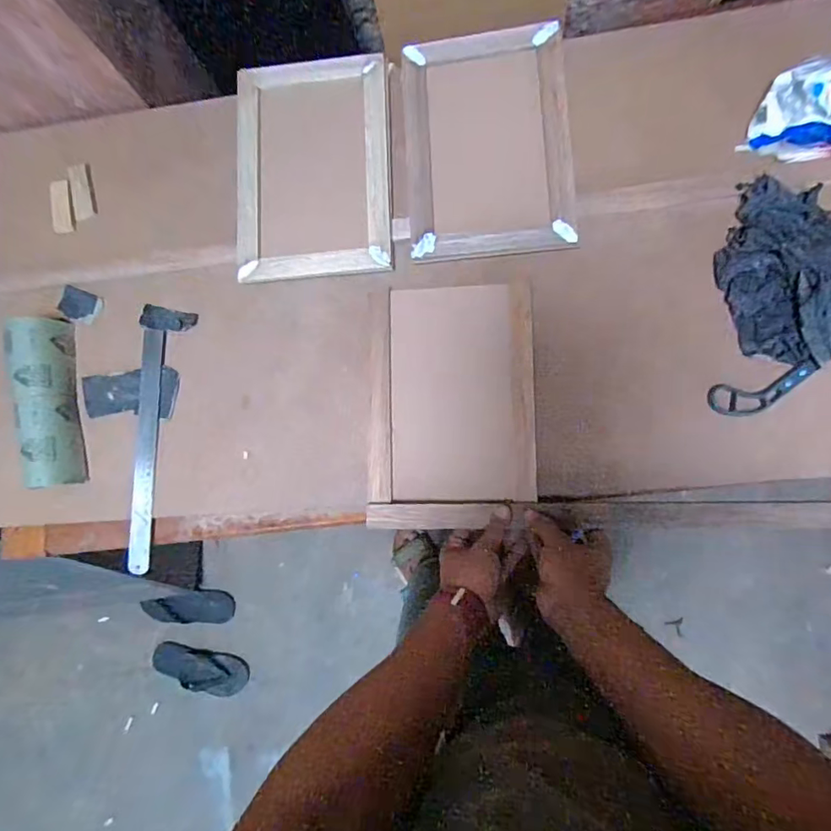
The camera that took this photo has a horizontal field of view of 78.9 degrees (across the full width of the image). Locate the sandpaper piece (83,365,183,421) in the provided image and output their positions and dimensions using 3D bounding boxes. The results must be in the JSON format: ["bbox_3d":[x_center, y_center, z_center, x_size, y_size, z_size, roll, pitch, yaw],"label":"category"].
[{"bbox_3d":[-0.393,-0.032,0.696,0.132,0.007,0.068,1,87,4],"label":"sandpaper piece"}]

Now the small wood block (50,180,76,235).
[{"bbox_3d":[-0.513,-0.303,0.732,0.029,0.008,0.079,-9,87,8],"label":"small wood block"}]

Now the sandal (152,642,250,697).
[{"bbox_3d":[-0.603,0.706,1.402,0.274,0.031,0.111,8,84,9],"label":"sandal"}]

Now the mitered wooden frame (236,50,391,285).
[{"bbox_3d":[-0.138,-0.337,0.684,0.204,0.030,0.312,-3,82,5],"label":"mitered wooden frame"}]

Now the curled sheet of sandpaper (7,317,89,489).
[{"bbox_3d":[-0.503,-0.019,0.681,0.066,0.057,0.230,-10,86,8],"label":"curled sheet of sandpaper"}]

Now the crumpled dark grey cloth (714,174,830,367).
[{"bbox_3d":[0.430,-0.170,0.566,0.147,0.052,0.217,-9,86,8],"label":"crumpled dark grey cloth"}]

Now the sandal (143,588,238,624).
[{"bbox_3d":[-0.634,0.533,1.409,0.254,0.041,0.100,1,83,8],"label":"sandal"}]

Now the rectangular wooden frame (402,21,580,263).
[{"bbox_3d":[0.092,-0.351,0.649,0.204,0.025,0.299,-3,87,8],"label":"rectangular wooden frame"}]

